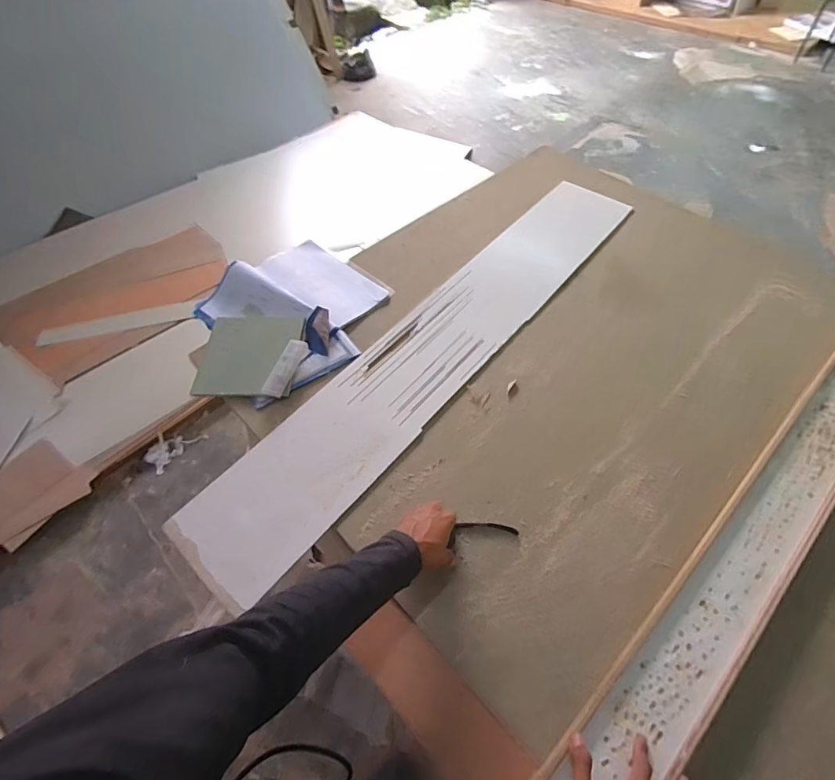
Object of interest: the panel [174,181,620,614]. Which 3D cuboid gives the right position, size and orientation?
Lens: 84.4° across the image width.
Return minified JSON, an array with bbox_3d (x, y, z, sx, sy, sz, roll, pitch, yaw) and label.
[{"bbox_3d":[0.063,-0.122,0.992,0.213,0.024,1.264,34,63,23],"label":"panel"}]

